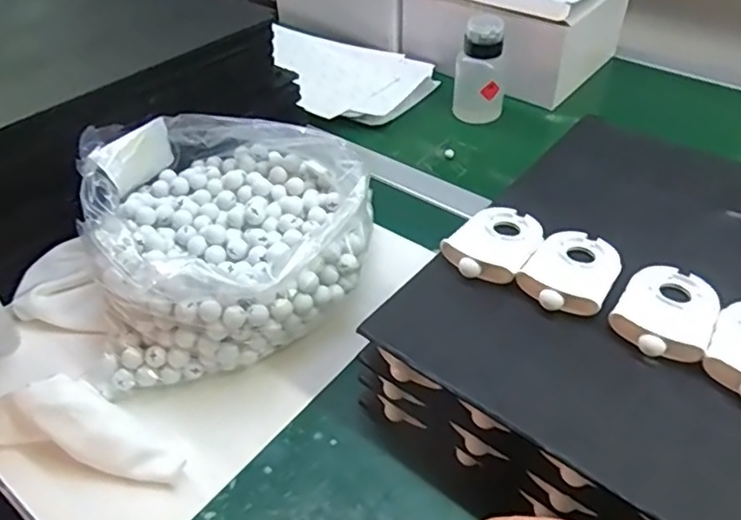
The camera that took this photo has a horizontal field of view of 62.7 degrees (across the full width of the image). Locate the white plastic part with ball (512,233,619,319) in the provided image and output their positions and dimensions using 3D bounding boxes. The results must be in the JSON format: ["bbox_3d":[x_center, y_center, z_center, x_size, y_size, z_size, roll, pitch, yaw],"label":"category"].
[{"bbox_3d":[0.147,0.007,0.438,0.057,0.016,0.087,27,49,28],"label":"white plastic part with ball"}]

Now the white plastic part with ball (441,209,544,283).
[{"bbox_3d":[0.096,-0.013,0.461,0.056,0.017,0.084,27,49,28],"label":"white plastic part with ball"}]

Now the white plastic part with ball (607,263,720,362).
[{"bbox_3d":[0.201,0.032,0.410,0.058,0.015,0.088,24,48,25],"label":"white plastic part with ball"}]

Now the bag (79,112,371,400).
[{"bbox_3d":[-0.118,-0.029,0.515,0.222,0.119,0.212,-12,43,-12],"label":"bag"}]

